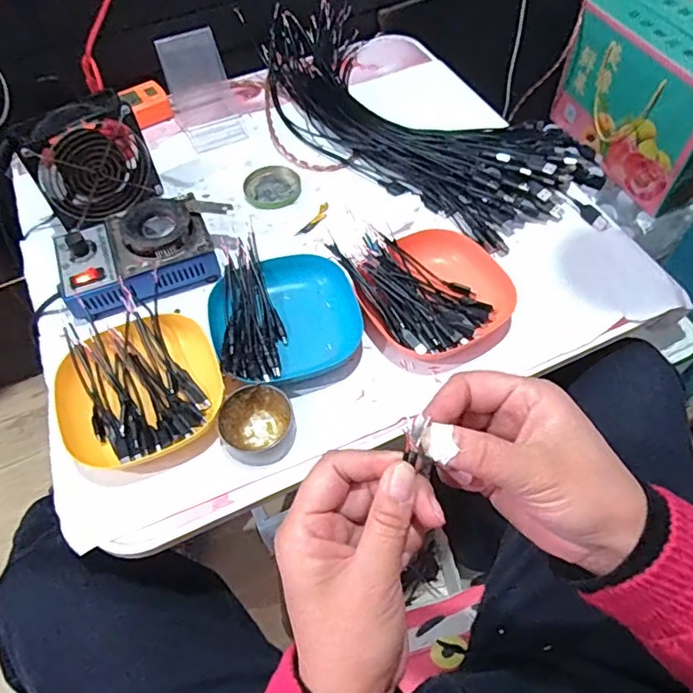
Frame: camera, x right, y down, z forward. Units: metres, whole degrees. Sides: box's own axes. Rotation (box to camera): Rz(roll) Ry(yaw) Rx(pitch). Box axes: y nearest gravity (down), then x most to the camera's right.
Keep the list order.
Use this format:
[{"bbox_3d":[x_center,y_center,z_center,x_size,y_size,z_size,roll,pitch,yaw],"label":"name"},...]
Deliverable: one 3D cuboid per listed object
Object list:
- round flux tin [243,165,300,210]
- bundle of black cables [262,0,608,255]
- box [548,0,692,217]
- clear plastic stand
[{"bbox_3d":[-0.088,-0.188,0.655,0.067,0.017,0.063,-1,58,1],"label":"round flux tin"},{"bbox_3d":[0.086,-0.290,0.683,0.502,0.053,0.222,37,66,22],"label":"bundle of black cables"},{"bbox_3d":[0.554,-0.445,0.986,0.156,0.232,0.326,-25,61,-13],"label":"box"},{"bbox_3d":[-0.181,-0.323,0.696,0.078,0.092,0.096,-21,60,-10],"label":"clear plastic stand"}]

